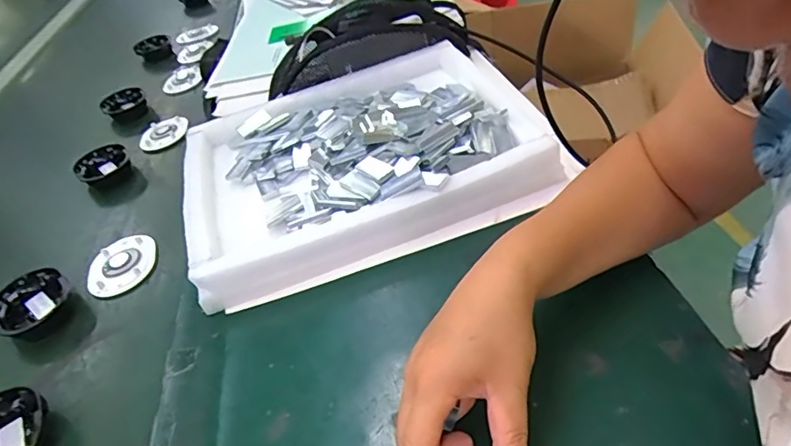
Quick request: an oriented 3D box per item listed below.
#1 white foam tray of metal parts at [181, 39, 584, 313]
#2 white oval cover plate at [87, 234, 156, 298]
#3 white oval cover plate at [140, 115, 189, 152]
[{"bbox_3d":[-0.038,-0.081,0.567,0.387,0.058,0.305,-22,44,-7],"label":"white foam tray of metal parts"},{"bbox_3d":[-0.294,0.044,0.550,0.068,0.019,0.079,-15,36,-21],"label":"white oval cover plate"},{"bbox_3d":[-0.345,-0.136,0.761,0.067,0.010,0.080,-14,47,-6],"label":"white oval cover plate"}]

